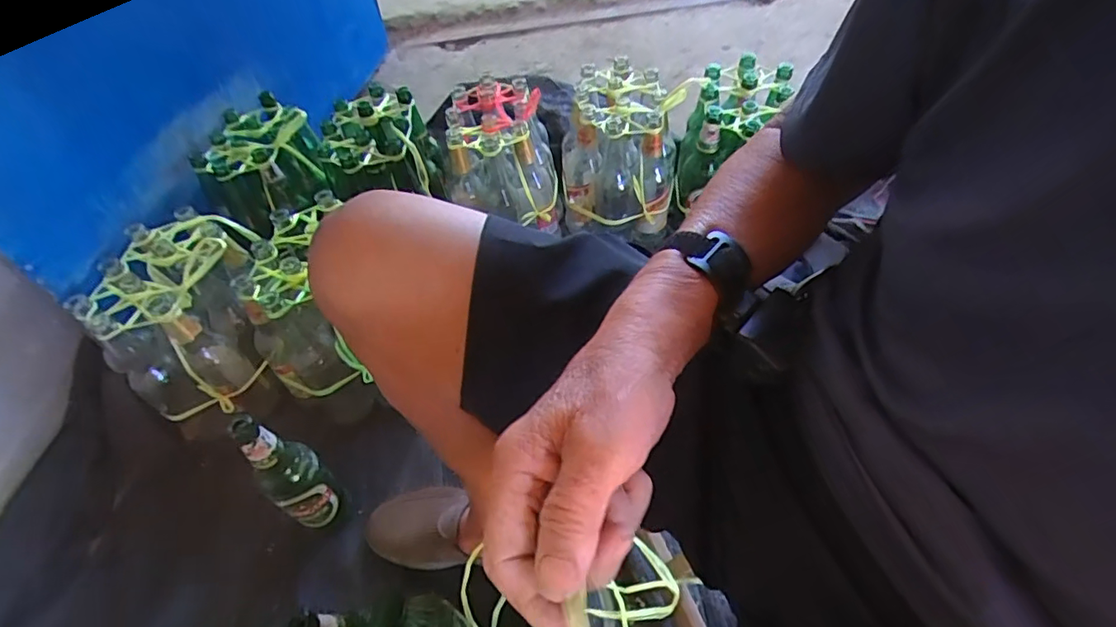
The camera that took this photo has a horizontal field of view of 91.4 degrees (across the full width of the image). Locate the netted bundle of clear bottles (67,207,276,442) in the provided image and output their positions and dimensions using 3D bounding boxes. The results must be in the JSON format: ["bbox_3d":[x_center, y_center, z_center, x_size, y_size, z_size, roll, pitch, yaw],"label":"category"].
[{"bbox_3d":[-0.538,0.021,0.826,0.199,0.241,0.221,-16,52,-7],"label":"netted bundle of clear bottles"}]

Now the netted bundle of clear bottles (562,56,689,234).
[{"bbox_3d":[0.119,-0.320,1.072,0.211,0.230,0.251,-1,52,4],"label":"netted bundle of clear bottles"}]

